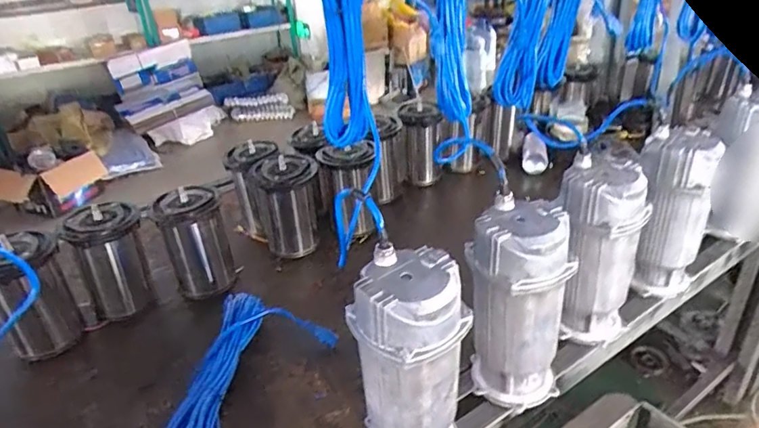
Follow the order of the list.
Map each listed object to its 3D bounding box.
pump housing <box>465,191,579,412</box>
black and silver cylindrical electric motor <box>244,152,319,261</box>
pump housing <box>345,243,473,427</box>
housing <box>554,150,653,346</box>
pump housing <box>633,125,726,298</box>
[{"bbox_3d":[0.199,0.136,0.764,0.121,0.294,0.116,-12,31,-14],"label":"pump housing"},{"bbox_3d":[-0.210,-0.021,1.185,0.123,0.216,0.120,-3,30,2],"label":"black and silver cylindrical electric motor"},{"bbox_3d":[0.040,0.197,0.671,0.125,0.293,0.116,-20,33,-25],"label":"pump housing"},{"bbox_3d":[0.355,0.067,0.865,0.130,0.289,0.111,2,30,10],"label":"housing"},{"bbox_3d":[0.530,-0.001,0.960,0.123,0.292,0.113,13,34,27],"label":"pump housing"}]

